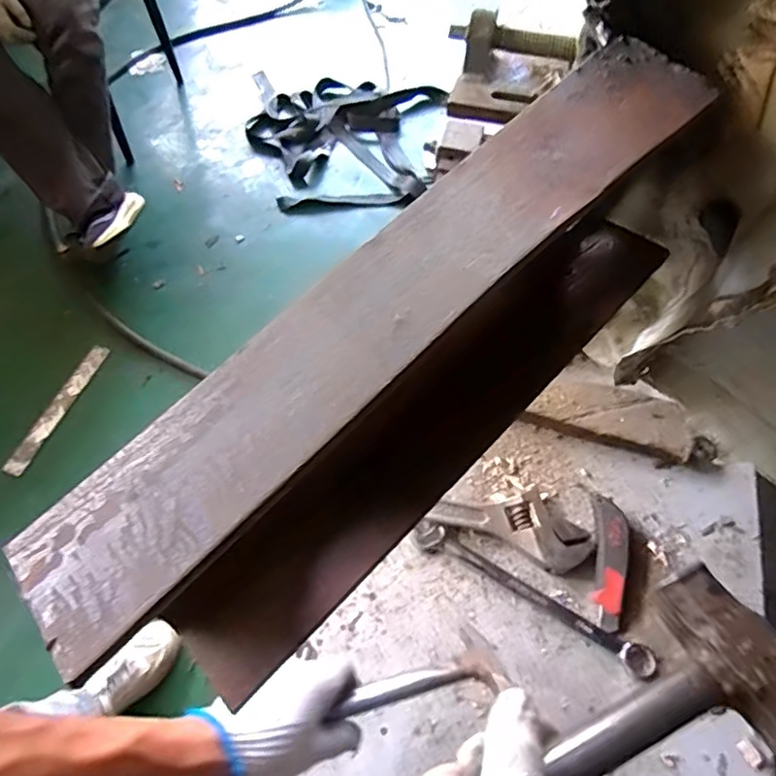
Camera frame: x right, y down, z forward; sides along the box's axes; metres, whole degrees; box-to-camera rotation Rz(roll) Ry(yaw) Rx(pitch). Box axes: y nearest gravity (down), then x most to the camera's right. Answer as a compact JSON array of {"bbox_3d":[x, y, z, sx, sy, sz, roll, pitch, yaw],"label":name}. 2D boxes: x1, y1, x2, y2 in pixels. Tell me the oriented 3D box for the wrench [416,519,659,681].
[{"bbox_3d":[0.158,0.232,0.662,0.286,0.009,0.032,29,62,16],"label":"wrench"}]

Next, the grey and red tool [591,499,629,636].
[{"bbox_3d":[0.255,0.196,0.676,0.034,0.019,0.150,12,59,6],"label":"grey and red tool"}]

